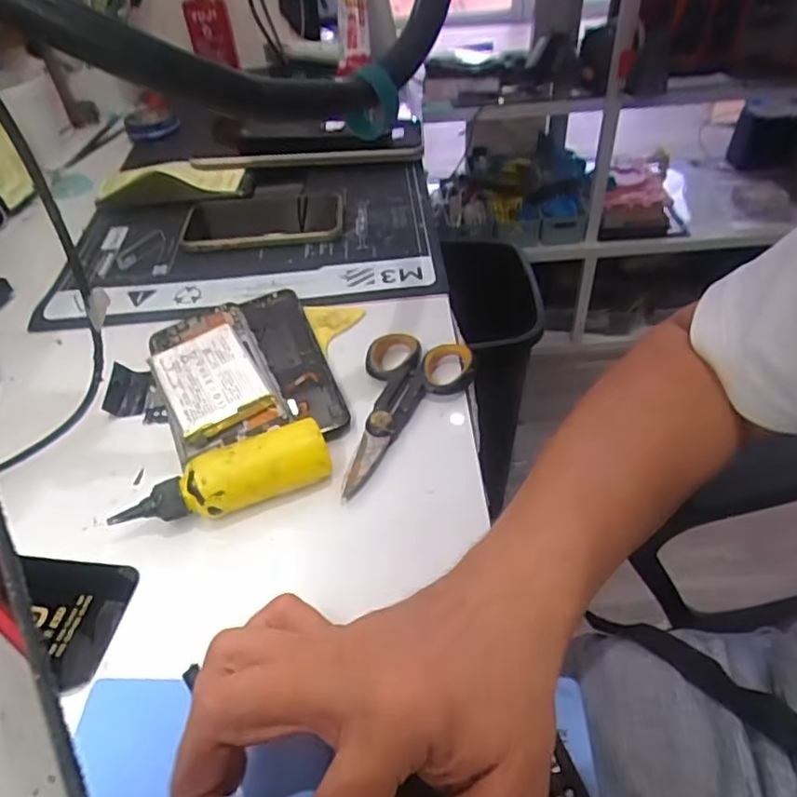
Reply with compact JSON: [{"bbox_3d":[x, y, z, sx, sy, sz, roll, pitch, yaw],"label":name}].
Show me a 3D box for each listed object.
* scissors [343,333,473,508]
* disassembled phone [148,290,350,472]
[{"bbox_3d":[0.003,0.006,0.397,0.073,0.018,0.138,8,46,14],"label":"scissors"},{"bbox_3d":[-0.111,-0.023,0.436,0.114,0.017,0.167,-17,45,-11],"label":"disassembled phone"}]

